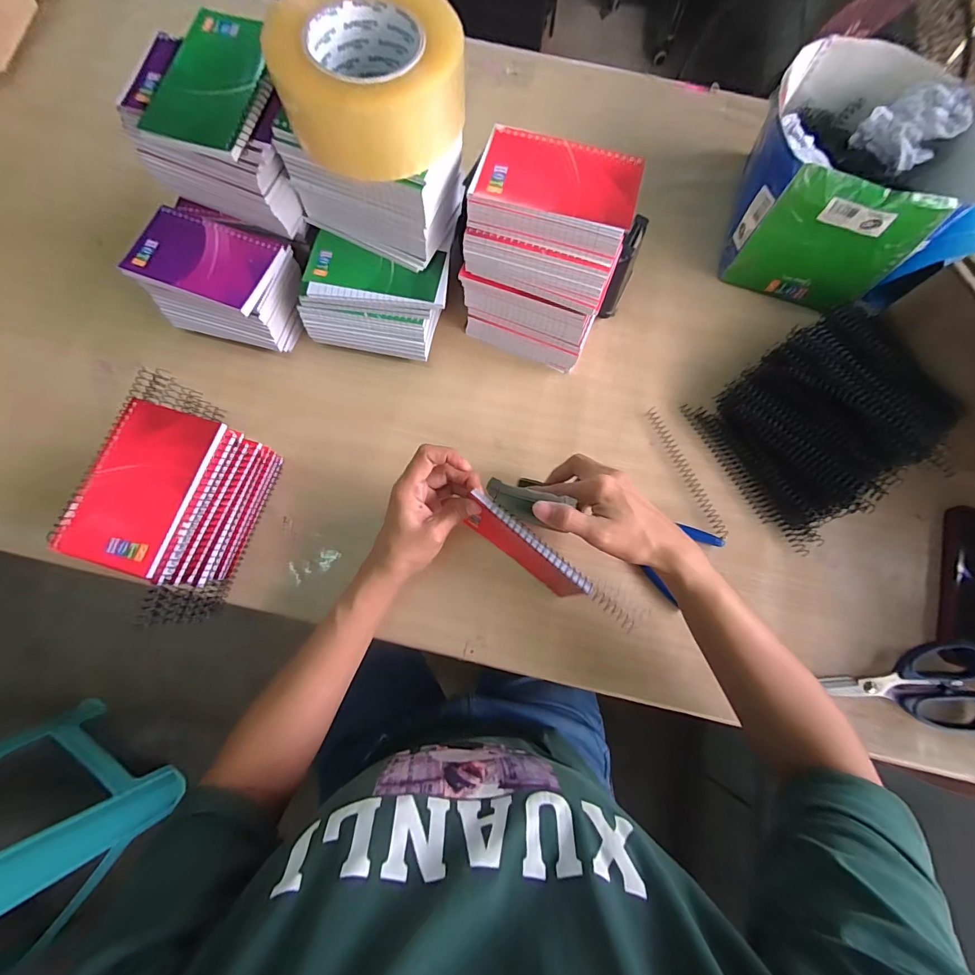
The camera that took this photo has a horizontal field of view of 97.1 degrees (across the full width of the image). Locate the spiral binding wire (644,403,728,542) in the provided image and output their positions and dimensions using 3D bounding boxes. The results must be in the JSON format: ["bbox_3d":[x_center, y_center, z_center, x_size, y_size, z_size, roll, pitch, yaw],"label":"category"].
[{"bbox_3d":[0.209,-0.017,0.454,0.013,0.006,0.151,-23,77,-8],"label":"spiral binding wire"}]

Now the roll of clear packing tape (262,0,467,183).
[{"bbox_3d":[-0.085,-0.292,0.309,0.125,0.060,0.118,-24,78,-8],"label":"roll of clear packing tape"}]

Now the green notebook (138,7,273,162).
[{"bbox_3d":[-0.211,-0.325,0.342,0.079,0.010,0.126,16,79,4],"label":"green notebook"}]

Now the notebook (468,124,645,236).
[{"bbox_3d":[0.058,-0.252,0.351,0.130,0.009,0.076,15,75,2],"label":"notebook"}]

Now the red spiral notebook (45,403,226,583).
[{"bbox_3d":[-0.277,-0.004,0.341,0.083,0.010,0.130,17,75,2],"label":"red spiral notebook"}]

